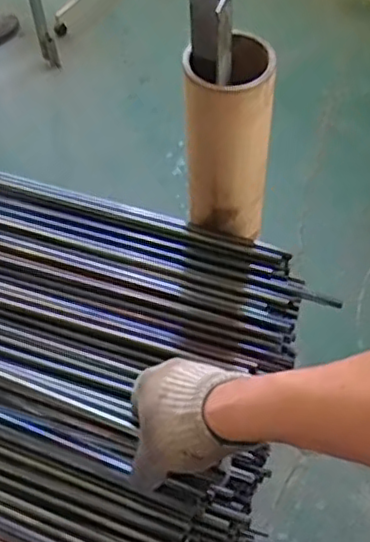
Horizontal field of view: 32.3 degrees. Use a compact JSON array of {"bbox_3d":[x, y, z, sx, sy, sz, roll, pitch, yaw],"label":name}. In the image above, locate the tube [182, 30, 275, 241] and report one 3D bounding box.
[{"bbox_3d":[0.048,-0.138,0.689,0.091,0.218,0.095,6,57,6],"label":"tube"}]

